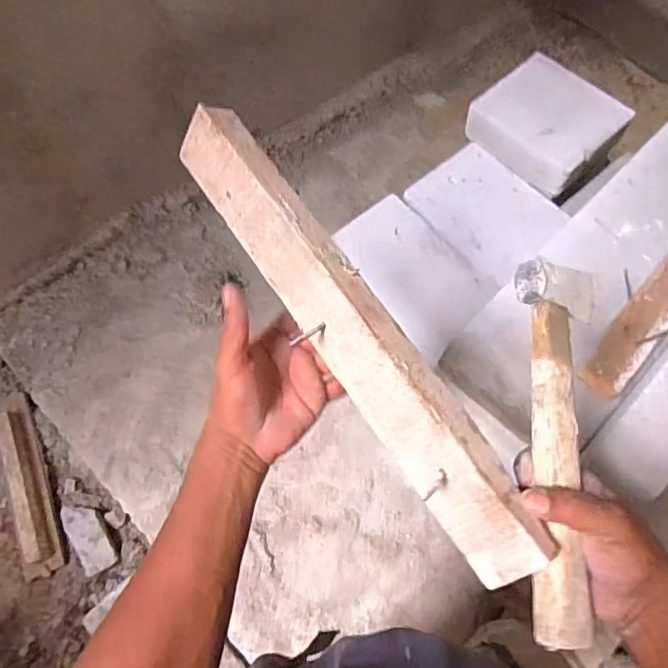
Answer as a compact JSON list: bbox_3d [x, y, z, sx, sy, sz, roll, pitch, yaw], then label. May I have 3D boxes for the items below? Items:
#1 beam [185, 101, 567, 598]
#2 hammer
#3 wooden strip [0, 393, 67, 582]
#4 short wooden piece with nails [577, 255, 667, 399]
[{"bbox_3d":[0.007,-0.009,0.419,0.055,0.045,0.413,-32,75,-14],"label":"beam"},{"bbox_3d":[0.165,0.073,0.399,0.069,0.039,0.269,5,73,2],"label":"hammer"},{"bbox_3d":[-0.690,0.320,1.247,0.080,0.043,0.414,-19,66,-9],"label":"wooden strip"},{"bbox_3d":[0.442,-0.085,0.708,0.064,0.048,0.415,39,70,17],"label":"short wooden piece with nails"}]

